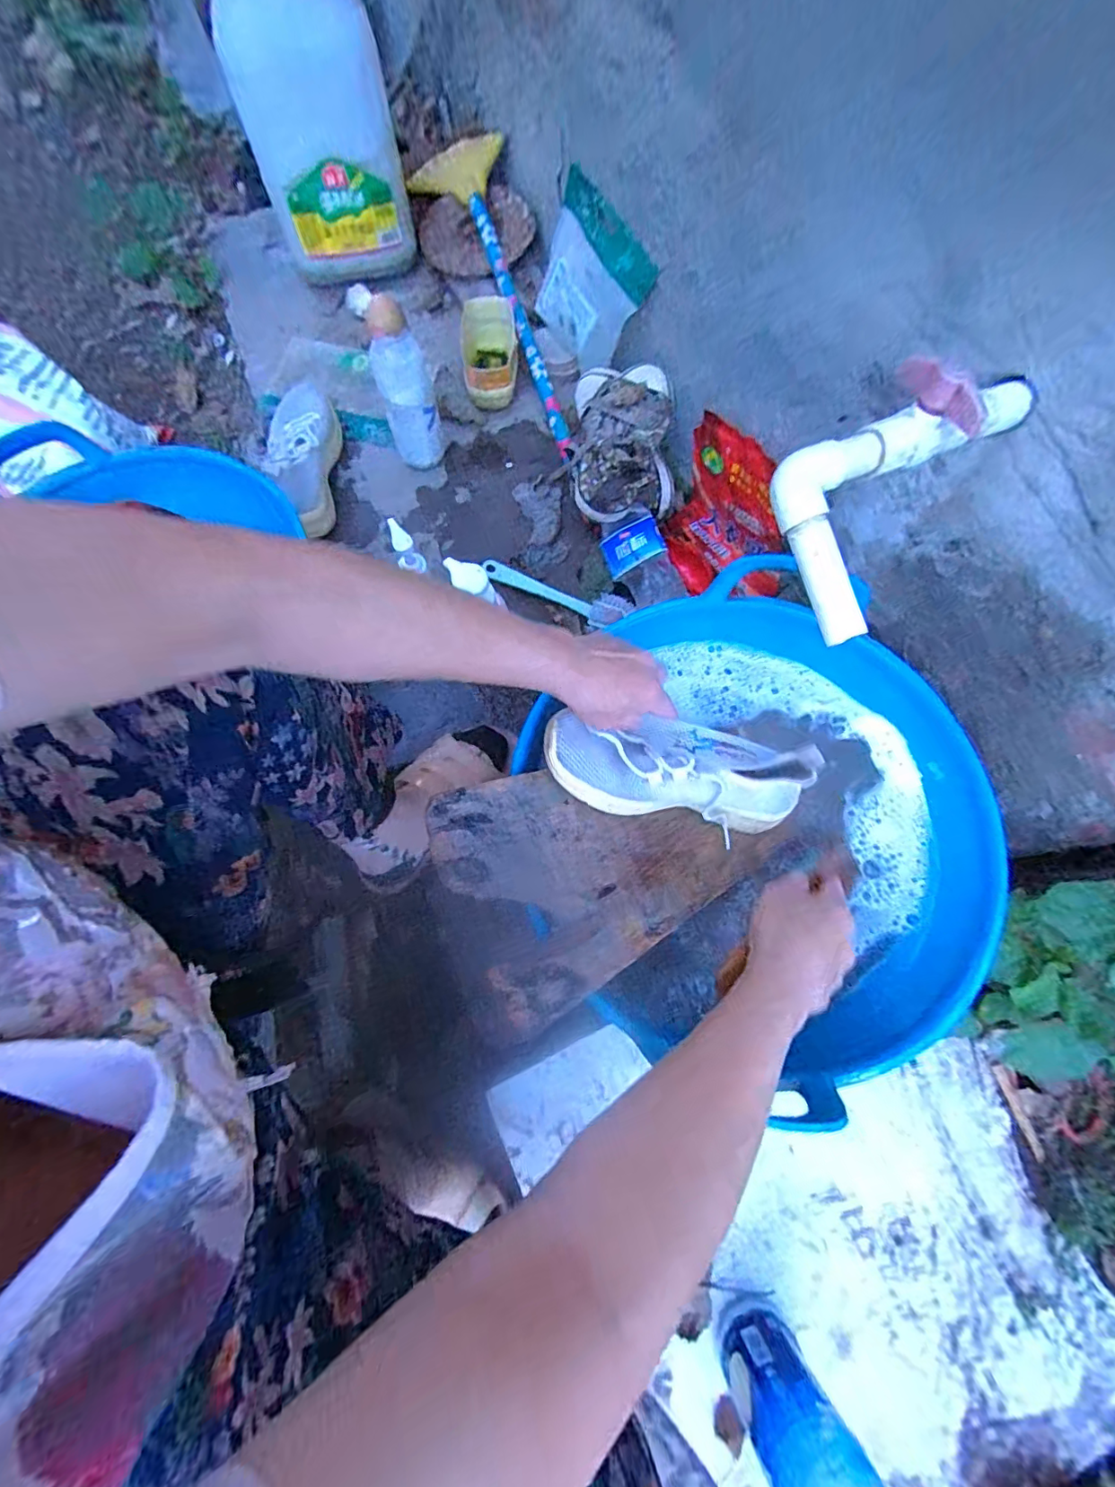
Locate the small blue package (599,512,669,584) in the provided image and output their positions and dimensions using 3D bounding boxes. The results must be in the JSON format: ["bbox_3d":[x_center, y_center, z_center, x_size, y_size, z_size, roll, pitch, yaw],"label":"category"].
[{"bbox_3d":[0.092,-0.241,0.630,0.073,0.012,0.051,-24,88,23],"label":"small blue package"}]

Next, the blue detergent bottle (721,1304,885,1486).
[{"bbox_3d":[0.179,0.509,0.370,0.066,0.218,0.056,-27,76,-10],"label":"blue detergent bottle"}]

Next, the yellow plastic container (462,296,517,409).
[{"bbox_3d":[-0.098,-0.568,0.754,0.073,0.067,0.142,-6,73,-4],"label":"yellow plastic container"}]

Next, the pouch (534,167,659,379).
[{"bbox_3d":[0.032,-0.645,0.713,0.036,0.159,0.236,-13,67,-32],"label":"pouch"}]

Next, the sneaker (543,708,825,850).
[{"bbox_3d":[0.098,0.017,0.415,0.215,0.078,0.080,8,72,-13],"label":"sneaker"}]

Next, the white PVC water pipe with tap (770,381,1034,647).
[{"bbox_3d":[0.226,-0.151,0.340,0.154,0.049,0.128,-20,74,-8],"label":"white PVC water pipe with tap"}]

